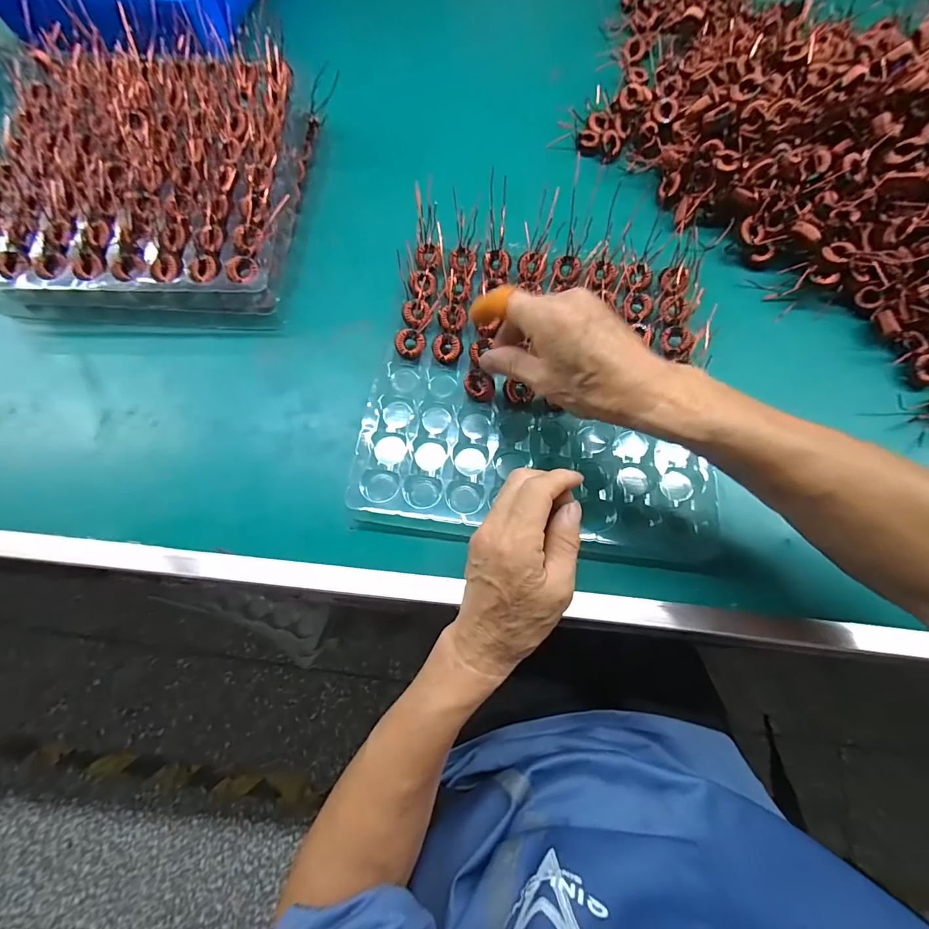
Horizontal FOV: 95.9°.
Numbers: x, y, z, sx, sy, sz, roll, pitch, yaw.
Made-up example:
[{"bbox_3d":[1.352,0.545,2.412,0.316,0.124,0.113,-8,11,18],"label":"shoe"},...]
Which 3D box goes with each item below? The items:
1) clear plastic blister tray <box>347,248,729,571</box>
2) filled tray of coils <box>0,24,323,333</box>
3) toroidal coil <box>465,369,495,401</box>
[{"bbox_3d":[0.064,-0.072,0.364,0.280,0.025,0.274,4,72,3],"label":"clear plastic blister tray"},{"bbox_3d":[-0.310,-0.278,0.415,0.279,0.073,0.283,5,71,1],"label":"filled tray of coils"},{"bbox_3d":[0.013,-0.067,0.359,0.028,0.007,0.023,36,121,11],"label":"toroidal coil"}]

